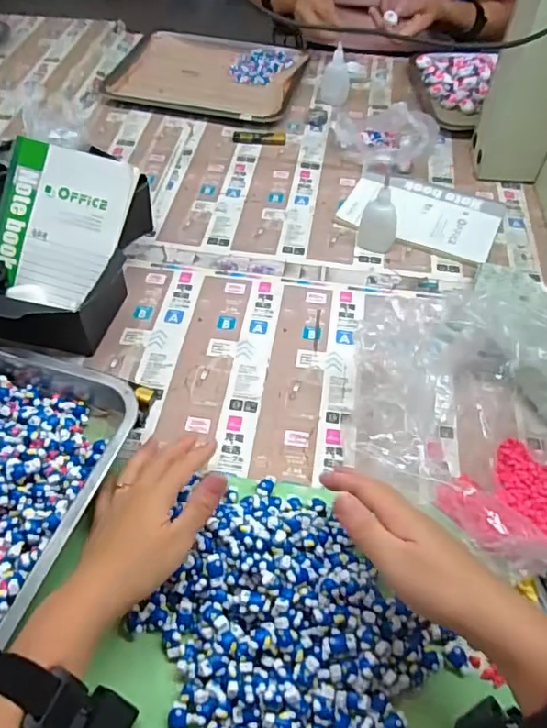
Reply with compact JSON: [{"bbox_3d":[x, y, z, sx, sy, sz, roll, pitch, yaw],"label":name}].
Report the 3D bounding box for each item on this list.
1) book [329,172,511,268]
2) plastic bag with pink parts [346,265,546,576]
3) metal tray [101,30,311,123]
[{"bbox_3d":[0.193,-0.198,0.719,0.194,0.014,0.132,23,56,16],"label":"book"},{"bbox_3d":[0.182,0.059,0.468,0.208,0.094,0.231,-5,51,-5],"label":"plastic bag with pink parts"},{"bbox_3d":[-0.109,-0.512,0.949,0.309,0.022,0.260,12,53,8],"label":"metal tray"}]

